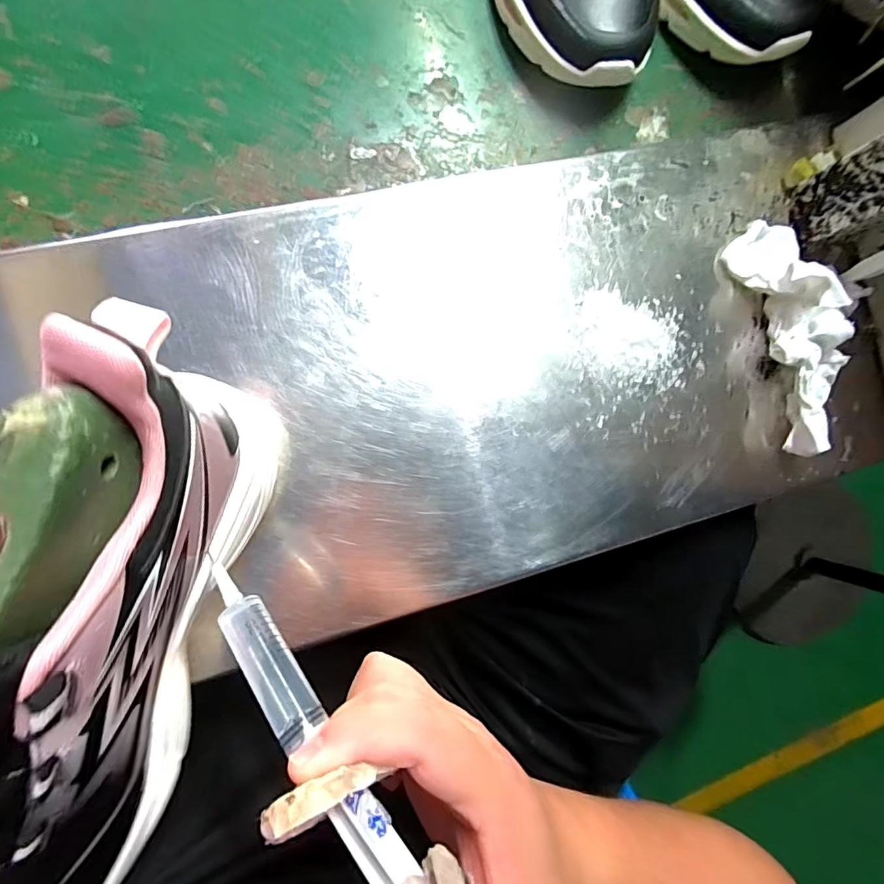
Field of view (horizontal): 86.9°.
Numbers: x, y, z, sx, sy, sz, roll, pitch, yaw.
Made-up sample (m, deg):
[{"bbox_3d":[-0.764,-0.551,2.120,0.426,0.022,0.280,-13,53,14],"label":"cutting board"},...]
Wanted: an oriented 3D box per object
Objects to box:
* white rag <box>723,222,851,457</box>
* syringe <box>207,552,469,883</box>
[{"bbox_3d":[0.217,-0.067,0.285,0.045,0.034,0.140,-20,95,-8],"label":"white rag"},{"bbox_3d":[-0.044,0.100,0.151,0.027,0.034,0.148,-43,66,-5],"label":"syringe"}]

